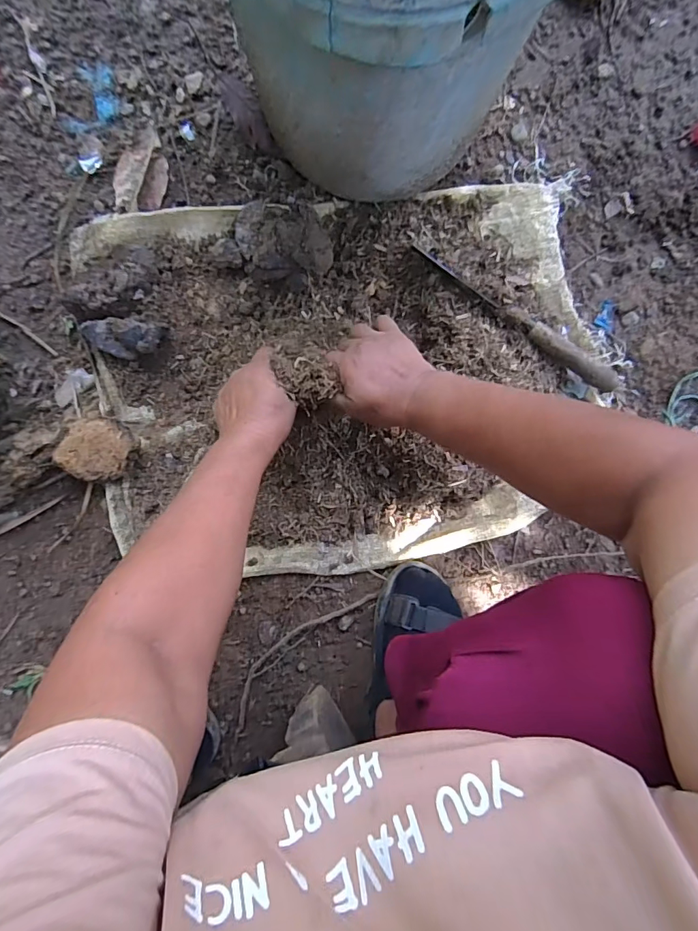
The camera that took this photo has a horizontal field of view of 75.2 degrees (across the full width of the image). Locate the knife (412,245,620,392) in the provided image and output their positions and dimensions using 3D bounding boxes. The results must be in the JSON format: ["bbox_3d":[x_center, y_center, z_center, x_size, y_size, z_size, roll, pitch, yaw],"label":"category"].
[{"bbox_3d":[0.194,-0.173,0.529,0.277,0.033,0.021,35,93,-5],"label":"knife"}]

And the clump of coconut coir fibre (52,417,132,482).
[{"bbox_3d":[-0.293,-0.019,0.529,0.088,0.042,0.072,-5,96,-2],"label":"clump of coconut coir fibre"}]

